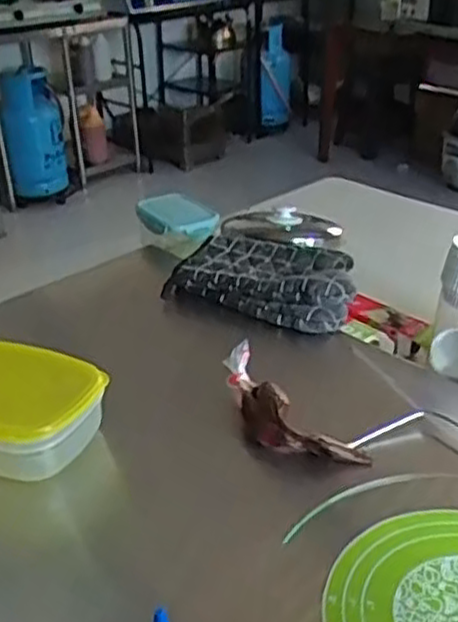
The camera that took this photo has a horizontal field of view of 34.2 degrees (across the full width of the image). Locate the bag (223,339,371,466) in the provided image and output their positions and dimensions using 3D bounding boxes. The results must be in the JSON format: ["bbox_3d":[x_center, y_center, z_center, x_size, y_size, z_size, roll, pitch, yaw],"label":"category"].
[{"bbox_3d":[0.053,0.106,0.813,0.080,0.043,0.215,-22,36,-32],"label":"bag"}]

